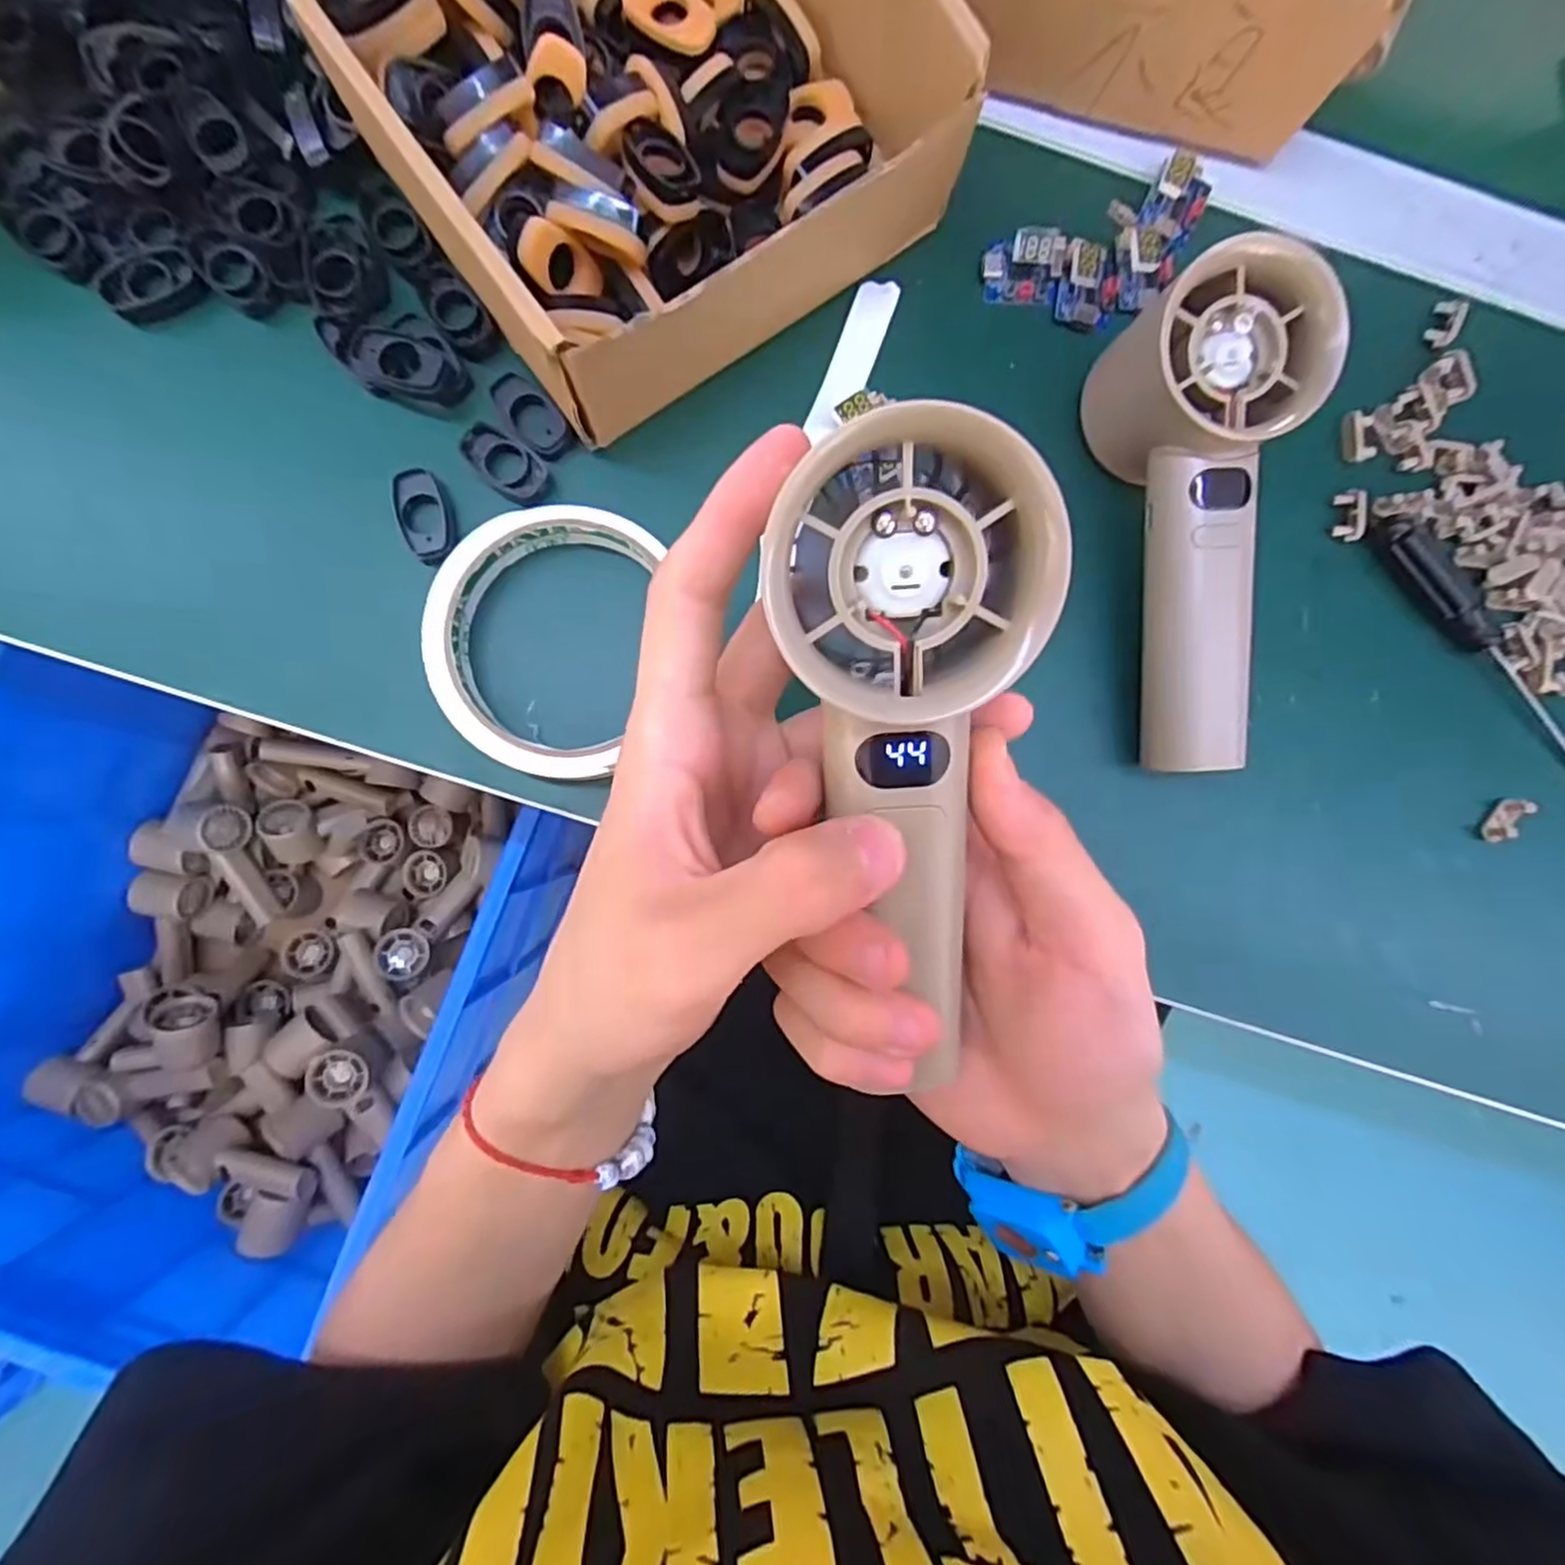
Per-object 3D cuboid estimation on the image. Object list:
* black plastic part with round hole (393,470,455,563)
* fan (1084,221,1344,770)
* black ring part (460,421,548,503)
[{"bbox_3d":[-0.127,-0.094,0.252,0.018,0.004,0.033,-10,87,-4],"label":"black plastic part with round hole"},{"bbox_3d":[0.143,-0.083,0.238,0.057,0.059,0.154,-5,87,-4],"label":"fan"},{"bbox_3d":[-0.100,-0.114,0.253,0.033,0.006,0.017,36,85,-1],"label":"black ring part"}]

